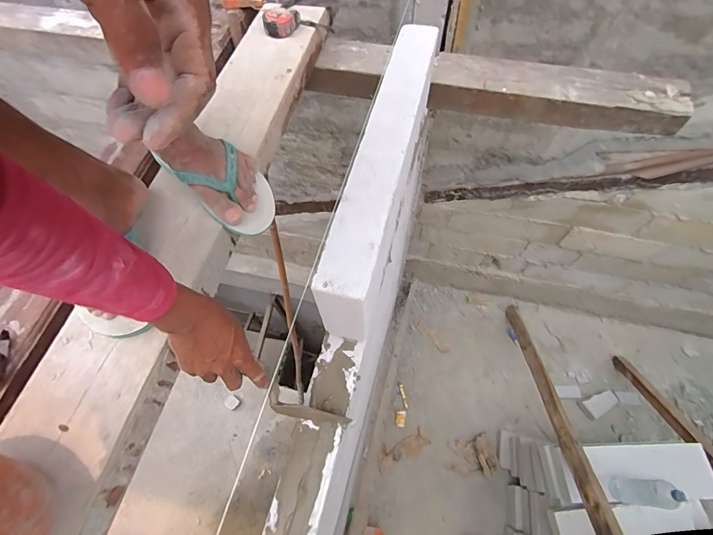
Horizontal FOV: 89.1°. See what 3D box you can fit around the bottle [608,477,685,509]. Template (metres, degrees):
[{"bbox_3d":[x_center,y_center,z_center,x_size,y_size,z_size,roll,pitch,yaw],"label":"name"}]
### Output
[{"bbox_3d":[1.046,0.823,1.327,0.078,0.338,0.090,3,62,4],"label":"bottle"}]

